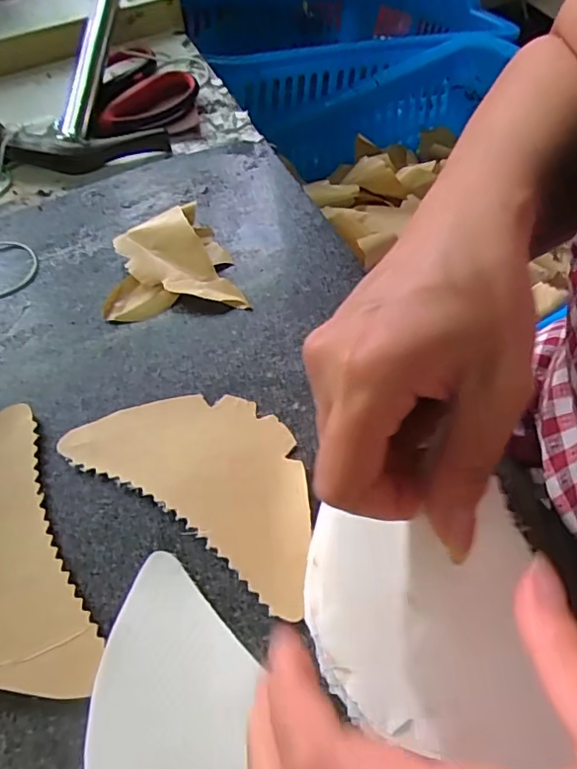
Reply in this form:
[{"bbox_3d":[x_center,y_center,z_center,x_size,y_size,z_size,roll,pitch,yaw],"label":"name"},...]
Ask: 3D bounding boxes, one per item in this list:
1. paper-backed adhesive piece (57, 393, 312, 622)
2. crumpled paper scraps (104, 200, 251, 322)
[{"bbox_3d":[-0.038,0.042,0.289,0.145,0.004,0.076,30,62,19],"label":"paper-backed adhesive piece"},{"bbox_3d":[-0.076,-0.080,0.363,0.082,0.014,0.079,-9,59,-3],"label":"crumpled paper scraps"}]

